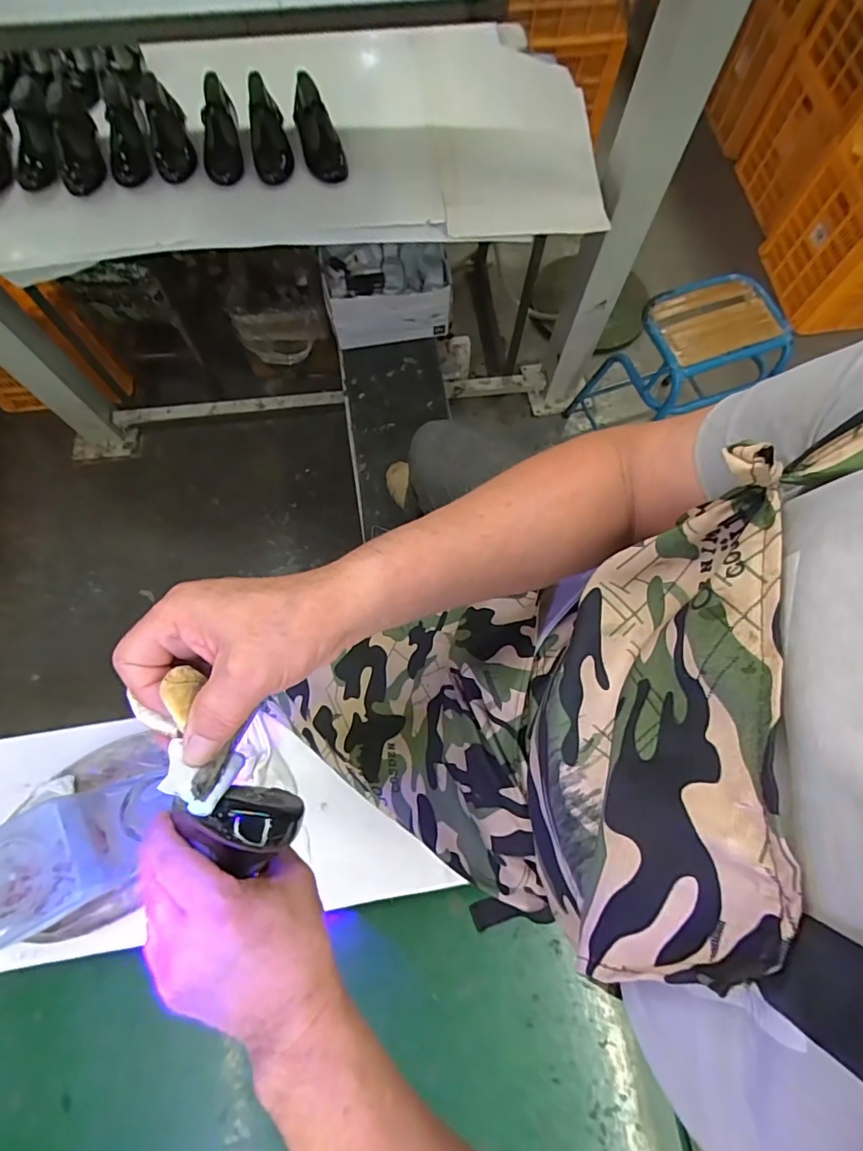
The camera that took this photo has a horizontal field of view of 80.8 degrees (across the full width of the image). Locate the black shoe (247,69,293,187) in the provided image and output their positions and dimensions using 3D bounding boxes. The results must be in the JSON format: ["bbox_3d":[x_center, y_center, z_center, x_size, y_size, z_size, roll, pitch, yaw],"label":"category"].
[{"bbox_3d":[-0.312,-0.843,0.960,0.072,0.080,0.193,-13,73,-5],"label":"black shoe"}]

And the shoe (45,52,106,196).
[{"bbox_3d":[-0.702,-0.877,0.979,0.081,0.083,0.290,-18,74,-7],"label":"shoe"}]

